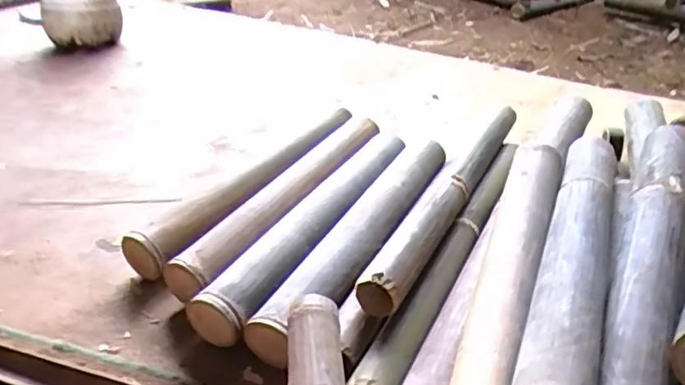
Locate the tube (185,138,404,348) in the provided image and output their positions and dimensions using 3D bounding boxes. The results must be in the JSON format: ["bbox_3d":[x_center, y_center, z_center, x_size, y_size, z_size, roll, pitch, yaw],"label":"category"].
[{"bbox_3d":[-0.029,0.045,0.968,0.095,0.070,0.564,15,35,26],"label":"tube"}]

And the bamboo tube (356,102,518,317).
[{"bbox_3d":[0.181,-0.009,0.976,0.065,0.053,0.622,14,34,25],"label":"bamboo tube"}]

